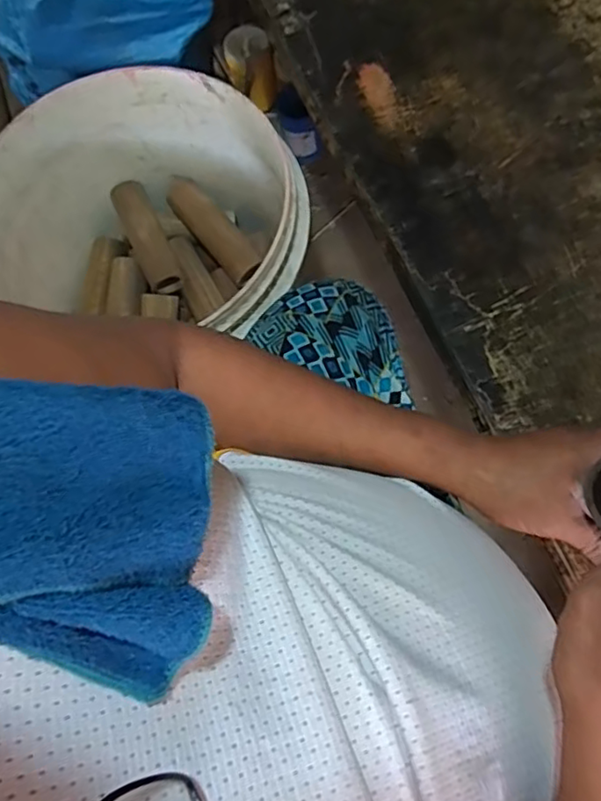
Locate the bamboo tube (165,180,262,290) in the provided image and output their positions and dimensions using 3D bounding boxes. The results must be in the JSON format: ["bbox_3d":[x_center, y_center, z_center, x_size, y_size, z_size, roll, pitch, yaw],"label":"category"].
[{"bbox_3d":[-0.128,-0.249,0.894,0.049,0.041,0.183,-37,74,-9],"label":"bamboo tube"}]

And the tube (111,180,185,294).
[{"bbox_3d":[-0.226,-0.239,0.890,0.053,0.053,0.185,-24,73,-6],"label":"tube"}]

